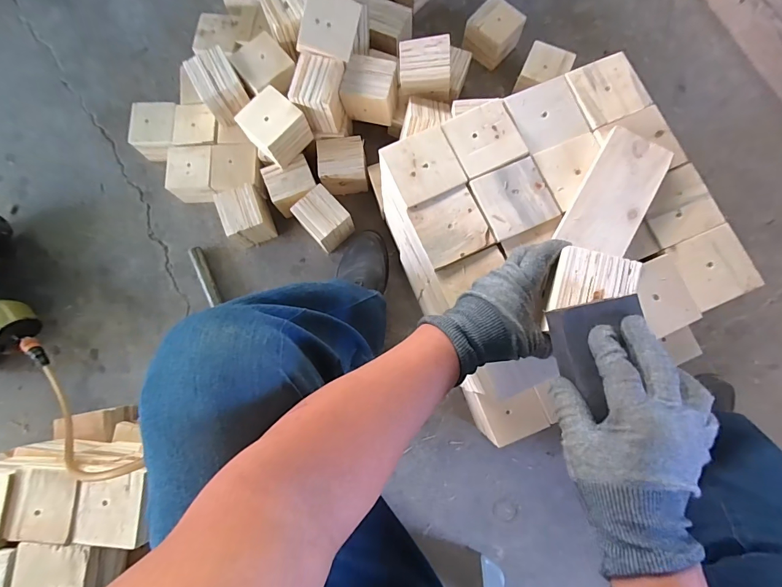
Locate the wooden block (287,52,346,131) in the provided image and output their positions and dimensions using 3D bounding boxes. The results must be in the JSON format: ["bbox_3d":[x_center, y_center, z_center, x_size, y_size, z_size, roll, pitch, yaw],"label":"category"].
[{"bbox_3d":[-0.130,-0.370,0.728,0.093,0.087,0.103,11,82,5],"label":"wooden block"}]

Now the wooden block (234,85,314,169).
[{"bbox_3d":[-0.217,-0.310,0.731,0.102,0.079,0.095,43,86,7],"label":"wooden block"}]

